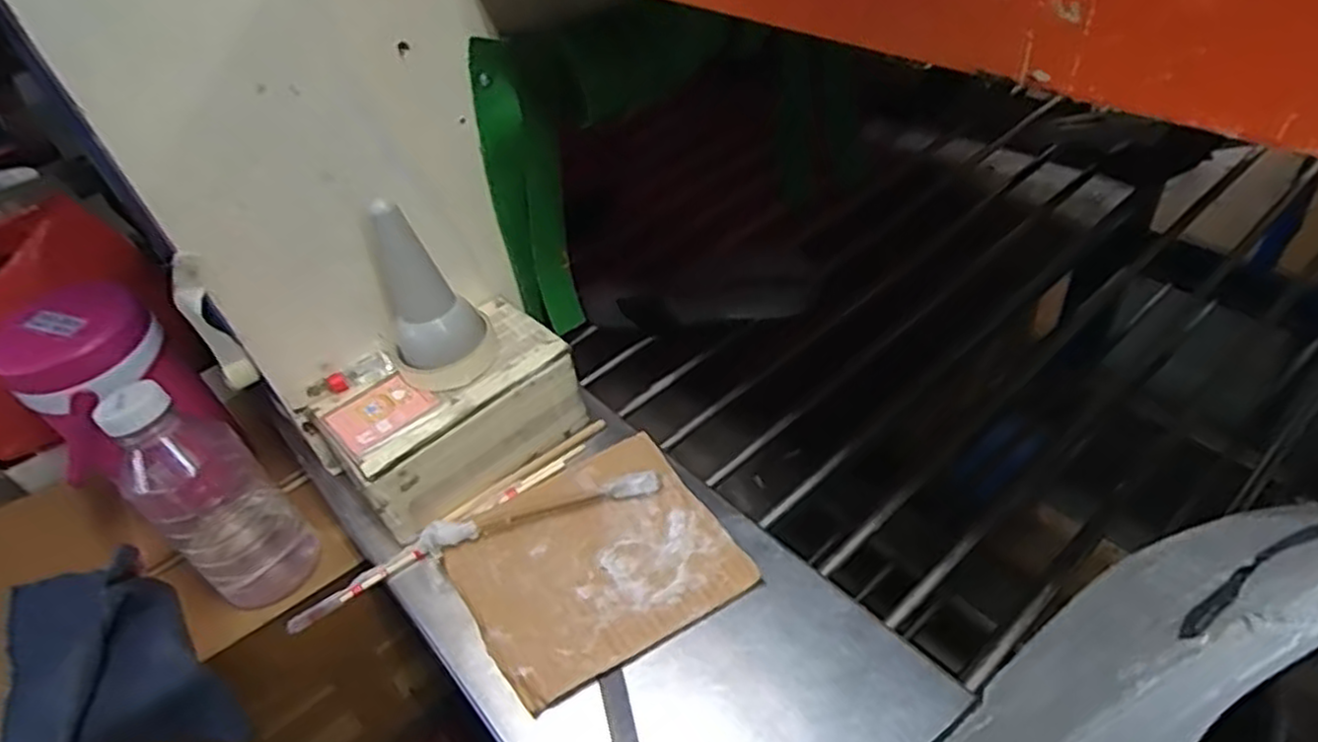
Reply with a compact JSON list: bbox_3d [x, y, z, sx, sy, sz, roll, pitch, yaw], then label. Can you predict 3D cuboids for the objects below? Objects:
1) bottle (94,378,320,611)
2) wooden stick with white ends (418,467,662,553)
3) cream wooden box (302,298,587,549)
[{"bbox_3d":[-0.382,0.109,0.641,0.081,0.229,0.077,-24,45,-15],"label":"bottle"},{"bbox_3d":[-0.094,0.108,0.590,0.189,0.020,0.025,-16,43,-7],"label":"wooden stick with white ends"},{"bbox_3d":[-0.181,0.032,0.640,0.197,0.086,0.134,-36,49,-26],"label":"cream wooden box"}]

